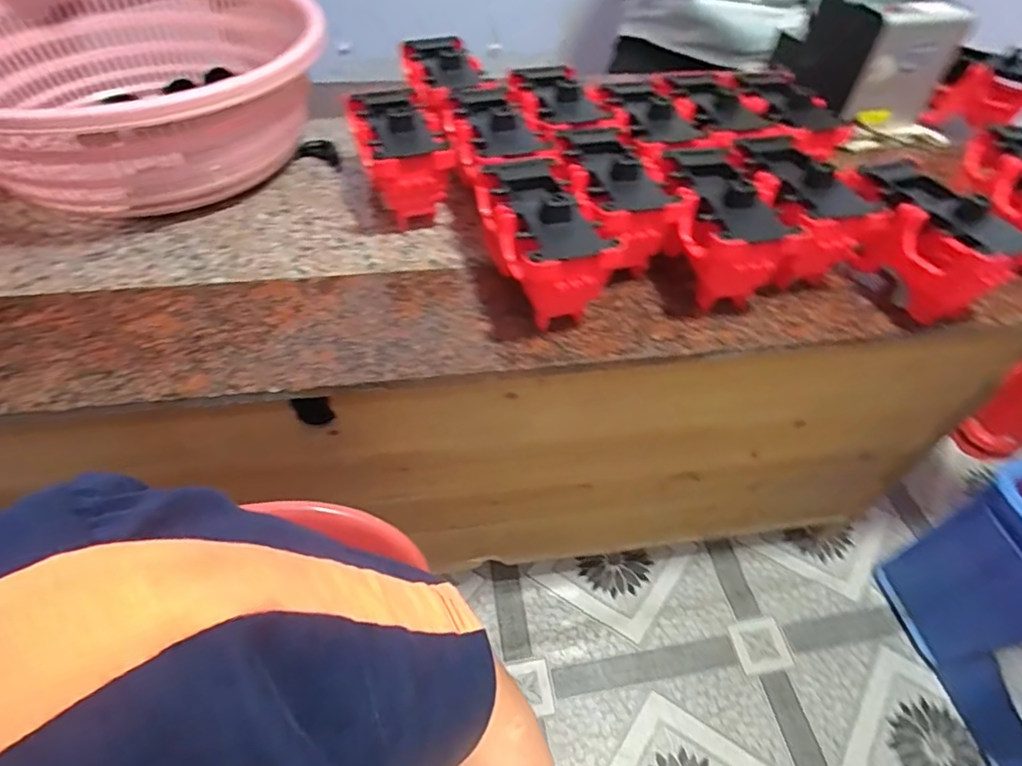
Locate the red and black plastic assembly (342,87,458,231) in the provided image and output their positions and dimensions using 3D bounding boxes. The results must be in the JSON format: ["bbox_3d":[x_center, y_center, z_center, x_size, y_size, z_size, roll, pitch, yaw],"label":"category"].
[{"bbox_3d":[-0.116,-0.230,0.574,0.072,0.098,0.144,-18,53,-17],"label":"red and black plastic assembly"}]

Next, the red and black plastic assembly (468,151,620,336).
[{"bbox_3d":[0.024,-0.129,0.482,0.081,0.089,0.158,-14,52,-14],"label":"red and black plastic assembly"}]

